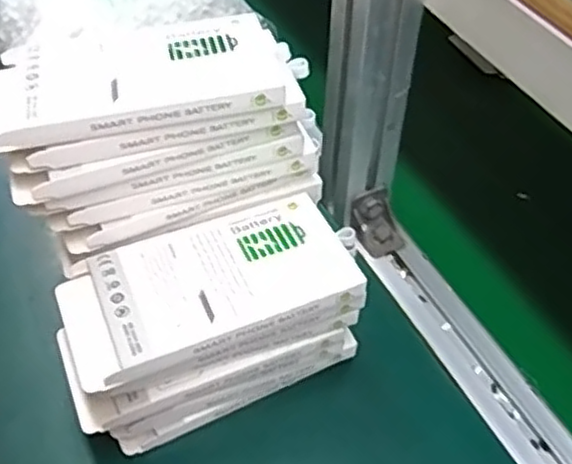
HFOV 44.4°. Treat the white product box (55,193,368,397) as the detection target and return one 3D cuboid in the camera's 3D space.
[{"bbox_3d":[-0.038,0.029,0.377,0.155,0.019,0.078,-16,51,-17],"label":"white product box"}]

